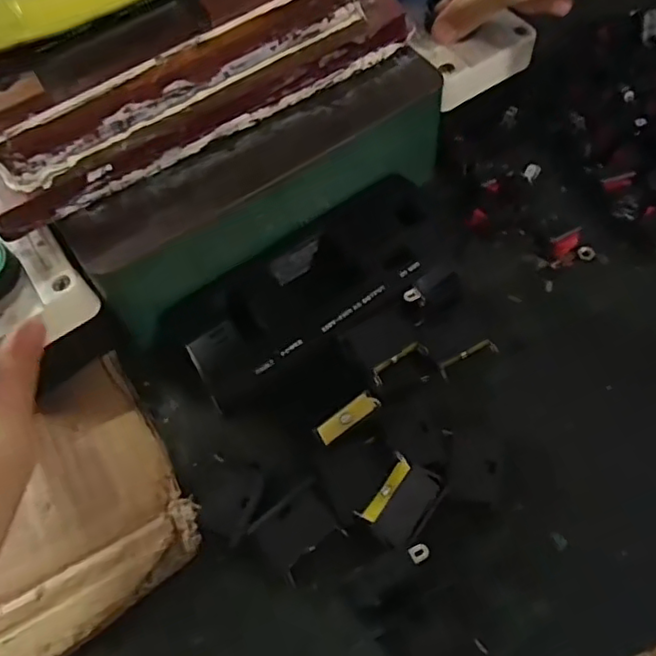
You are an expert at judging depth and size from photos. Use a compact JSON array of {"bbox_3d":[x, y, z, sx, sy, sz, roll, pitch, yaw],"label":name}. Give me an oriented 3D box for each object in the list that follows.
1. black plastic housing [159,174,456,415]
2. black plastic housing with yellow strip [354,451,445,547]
[{"bbox_3d":[-0.004,-0.020,0.304,0.140,0.020,0.066,-33,64,-13],"label":"black plastic housing"},{"bbox_3d":[0.030,0.071,0.257,0.022,0.016,0.032,31,68,19],"label":"black plastic housing with yellow strip"}]

